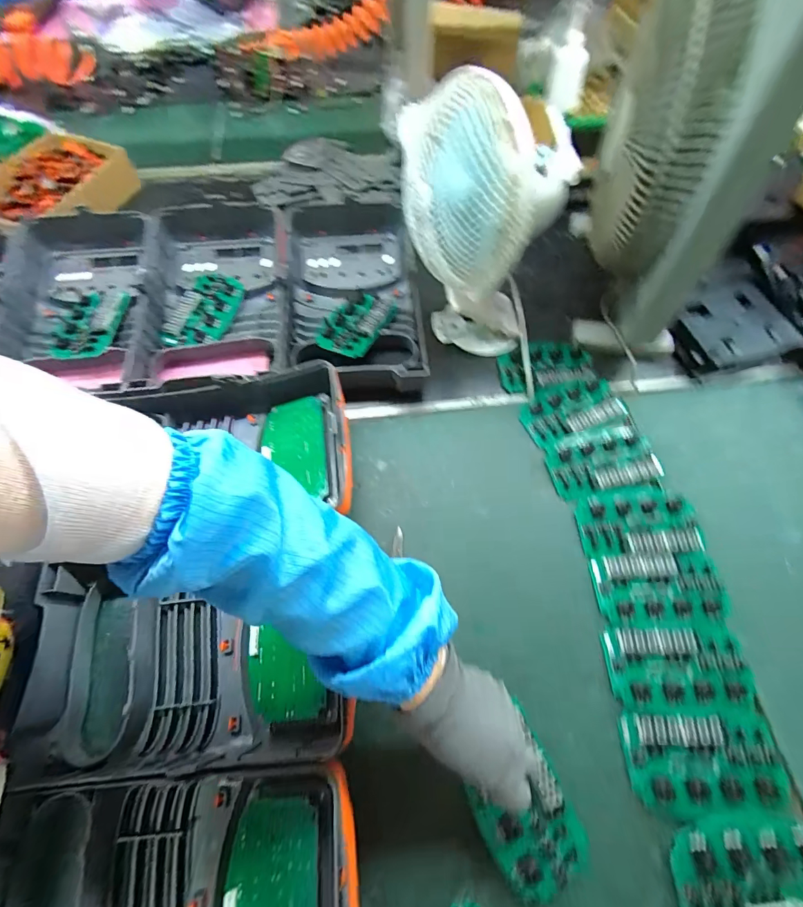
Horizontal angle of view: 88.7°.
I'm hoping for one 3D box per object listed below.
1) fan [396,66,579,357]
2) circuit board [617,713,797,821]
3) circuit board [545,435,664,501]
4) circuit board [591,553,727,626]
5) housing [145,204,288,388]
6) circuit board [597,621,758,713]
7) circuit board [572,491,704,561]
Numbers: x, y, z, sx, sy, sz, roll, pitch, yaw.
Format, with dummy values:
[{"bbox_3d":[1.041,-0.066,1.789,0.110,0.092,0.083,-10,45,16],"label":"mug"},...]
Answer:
[{"bbox_3d":[0.096,-0.264,0.526,0.171,0.296,0.148,17,65,7],"label":"fan"},{"bbox_3d":[0.291,0.295,0.391,0.143,0.013,0.080,0,64,-1],"label":"circuit board"},{"bbox_3d":[0.266,0.016,0.535,0.139,0.012,0.075,-5,64,-4],"label":"circuit board"},{"bbox_3d":[0.295,0.154,0.464,0.140,0.005,0.079,-1,64,-2],"label":"circuit board"},{"bbox_3d":[-0.273,-0.242,0.625,0.204,0.096,0.280,-8,64,-5],"label":"housing"},{"bbox_3d":[0.290,0.223,0.428,0.140,0.011,0.077,-2,64,-2],"label":"circuit board"},{"bbox_3d":[0.289,0.085,0.500,0.139,0.010,0.077,-4,64,-3],"label":"circuit board"}]

